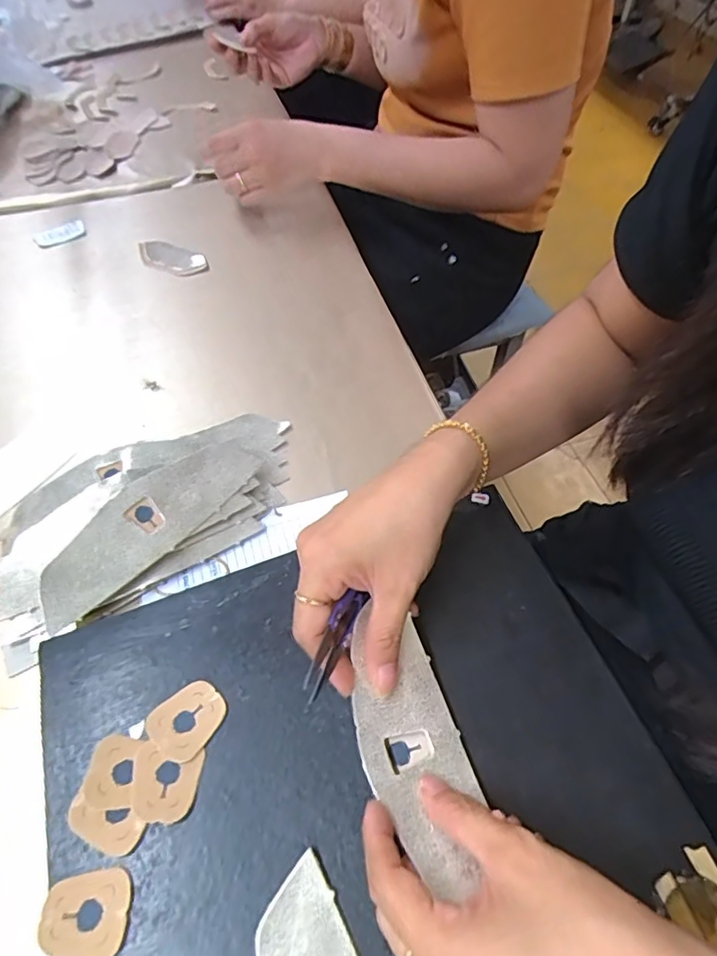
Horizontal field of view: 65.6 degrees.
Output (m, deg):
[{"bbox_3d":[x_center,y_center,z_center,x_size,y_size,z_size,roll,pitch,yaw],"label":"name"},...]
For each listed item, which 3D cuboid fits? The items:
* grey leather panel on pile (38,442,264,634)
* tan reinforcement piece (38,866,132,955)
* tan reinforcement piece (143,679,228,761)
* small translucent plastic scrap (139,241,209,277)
[{"bbox_3d":[-0.137,0.026,0.365,0.158,0.005,0.049,-39,86,-25],"label":"grey leather panel on pile"},{"bbox_3d":[-0.124,0.198,0.252,0.036,0.004,0.033,-2,55,-1],"label":"tan reinforcement piece"},{"bbox_3d":[-0.092,0.129,0.300,0.033,0.004,0.039,39,64,24],"label":"tan reinforcement piece"},{"bbox_3d":[-0.194,-0.227,0.576,0.080,0.005,0.035,17,70,9],"label":"small translucent plastic scrap"}]

